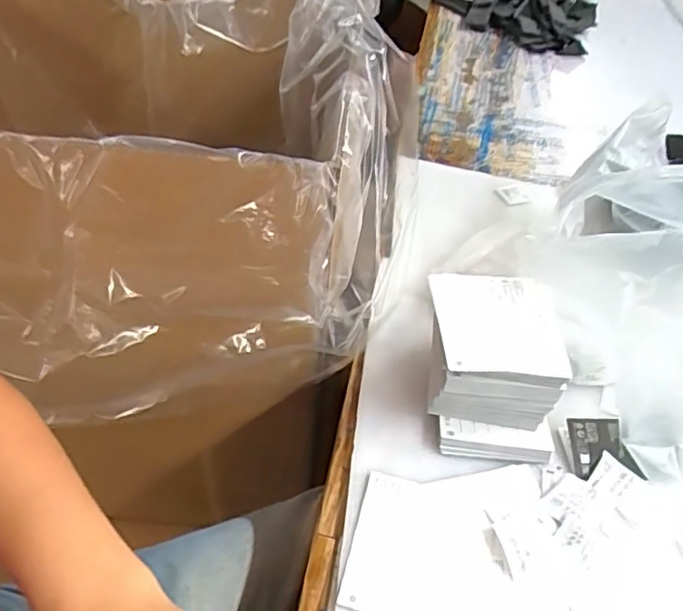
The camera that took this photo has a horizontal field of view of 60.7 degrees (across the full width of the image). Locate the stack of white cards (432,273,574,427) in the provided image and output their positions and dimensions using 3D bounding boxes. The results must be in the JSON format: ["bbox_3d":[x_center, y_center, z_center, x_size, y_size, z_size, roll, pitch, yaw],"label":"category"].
[{"bbox_3d":[0.122,0.040,0.487,0.097,0.091,0.100,5,44,0],"label":"stack of white cards"}]

